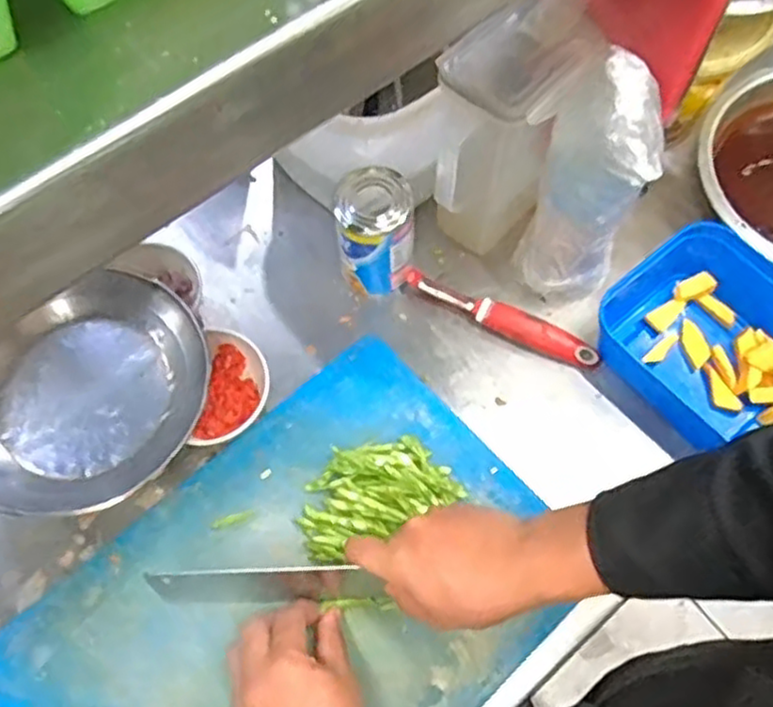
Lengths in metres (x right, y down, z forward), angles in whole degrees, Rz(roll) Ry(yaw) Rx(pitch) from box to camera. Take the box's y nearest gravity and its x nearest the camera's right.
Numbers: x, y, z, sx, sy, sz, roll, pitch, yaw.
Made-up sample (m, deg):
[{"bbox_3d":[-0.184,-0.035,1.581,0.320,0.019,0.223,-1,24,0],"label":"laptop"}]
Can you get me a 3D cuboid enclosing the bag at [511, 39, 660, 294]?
[{"bbox_3d":[0.170,-0.133,0.619,0.087,0.256,0.075,20,66,10],"label":"bag"}]

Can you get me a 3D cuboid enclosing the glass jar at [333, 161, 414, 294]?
[{"bbox_3d":[-0.010,-0.111,0.684,0.068,0.123,0.071,-3,65,-1],"label":"glass jar"}]

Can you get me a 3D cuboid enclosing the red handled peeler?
[{"bbox_3d":[0.111,-0.036,0.699,0.192,0.027,0.028,24,67,11],"label":"red handled peeler"}]

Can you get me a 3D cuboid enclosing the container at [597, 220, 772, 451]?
[{"bbox_3d":[0.301,-0.005,0.658,0.167,0.071,0.207,-36,69,-15],"label":"container"}]

